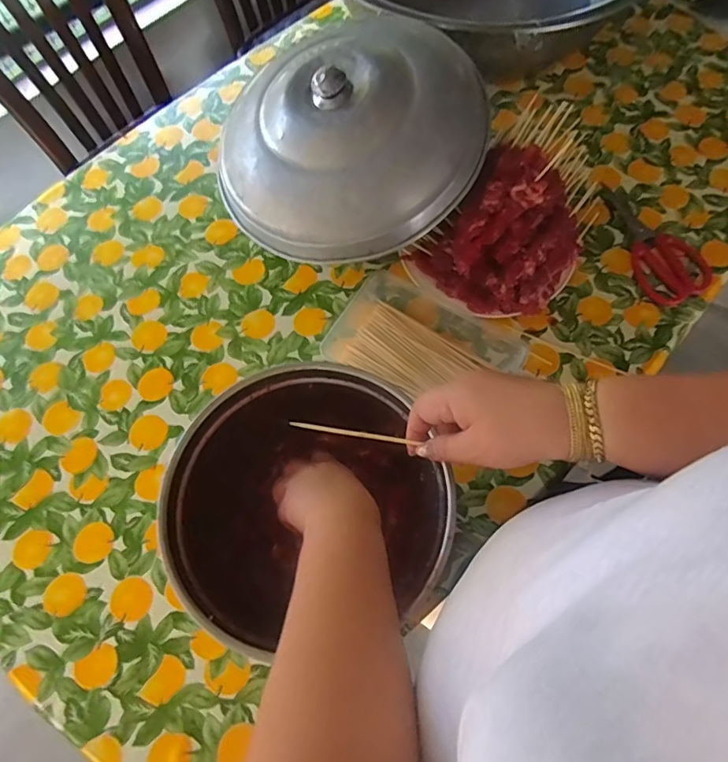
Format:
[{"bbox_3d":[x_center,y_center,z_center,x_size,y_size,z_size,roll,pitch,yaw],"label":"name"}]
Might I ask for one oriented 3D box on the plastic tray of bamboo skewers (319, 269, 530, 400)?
[{"bbox_3d":[0.081,-0.048,0.668,0.243,0.033,0.143,25,71,11],"label":"plastic tray of bamboo skewers"}]

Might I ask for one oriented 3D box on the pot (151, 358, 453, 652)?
[{"bbox_3d":[-0.064,0.121,0.532,0.266,0.132,0.246,-1,68,1],"label":"pot"}]

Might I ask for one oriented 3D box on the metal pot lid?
[{"bbox_3d":[-0.018,-0.319,0.622,0.340,0.087,0.340,28,87,9],"label":"metal pot lid"}]

